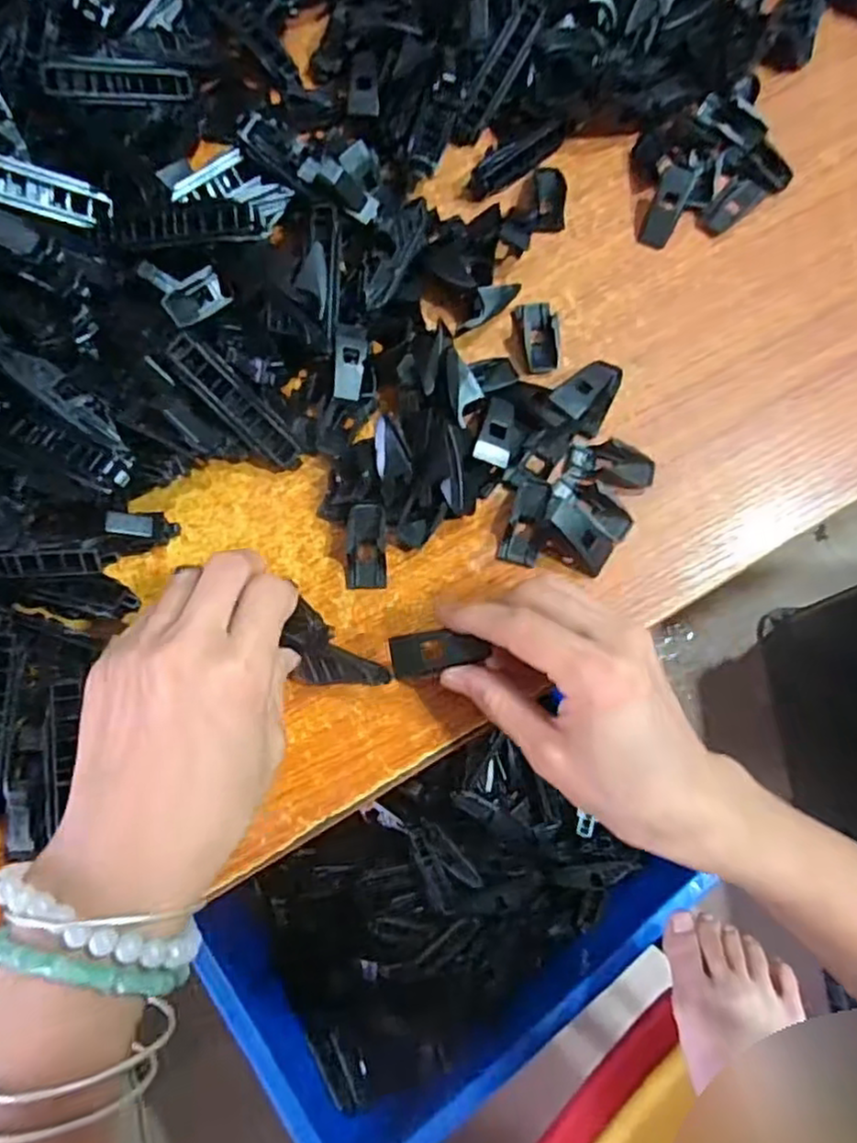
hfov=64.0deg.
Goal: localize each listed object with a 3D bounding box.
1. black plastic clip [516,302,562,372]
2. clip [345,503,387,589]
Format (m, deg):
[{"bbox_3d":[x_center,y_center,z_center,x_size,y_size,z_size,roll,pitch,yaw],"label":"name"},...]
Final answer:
[{"bbox_3d":[0.058,-0.126,0.360,0.017,0.013,0.039,-9,74,-4],"label":"black plastic clip"},{"bbox_3d":[-0.030,-0.012,0.326,0.019,0.007,0.040,0,87,-1],"label":"clip"}]

